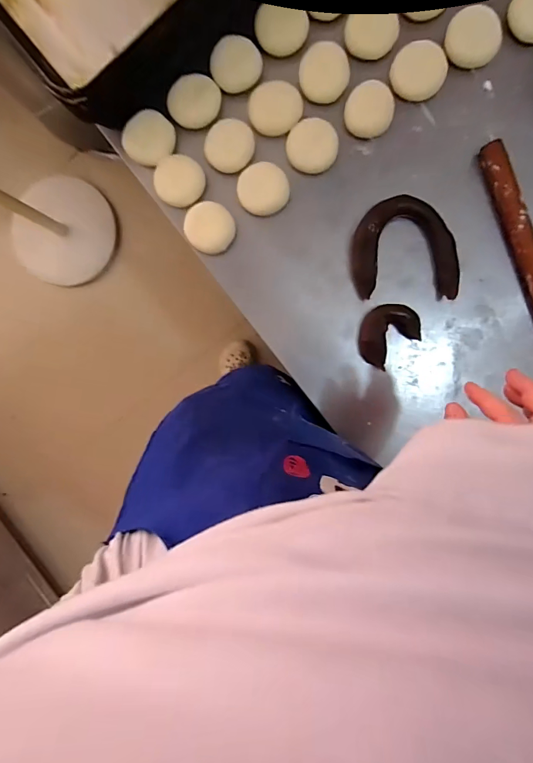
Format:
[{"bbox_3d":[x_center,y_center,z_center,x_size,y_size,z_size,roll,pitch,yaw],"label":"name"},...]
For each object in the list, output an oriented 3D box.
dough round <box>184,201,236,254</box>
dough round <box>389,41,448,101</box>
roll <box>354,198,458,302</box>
[{"bbox_3d":[-0.075,-0.203,0.506,0.064,0.020,0.060,0,95,3],"label":"dough round"},{"bbox_3d":[0.186,-0.378,0.468,0.064,0.020,0.054,31,96,0],"label":"dough round"},{"bbox_3d":[0.178,-0.170,0.490,0.130,0.022,0.123,0,95,3],"label":"roll"}]

